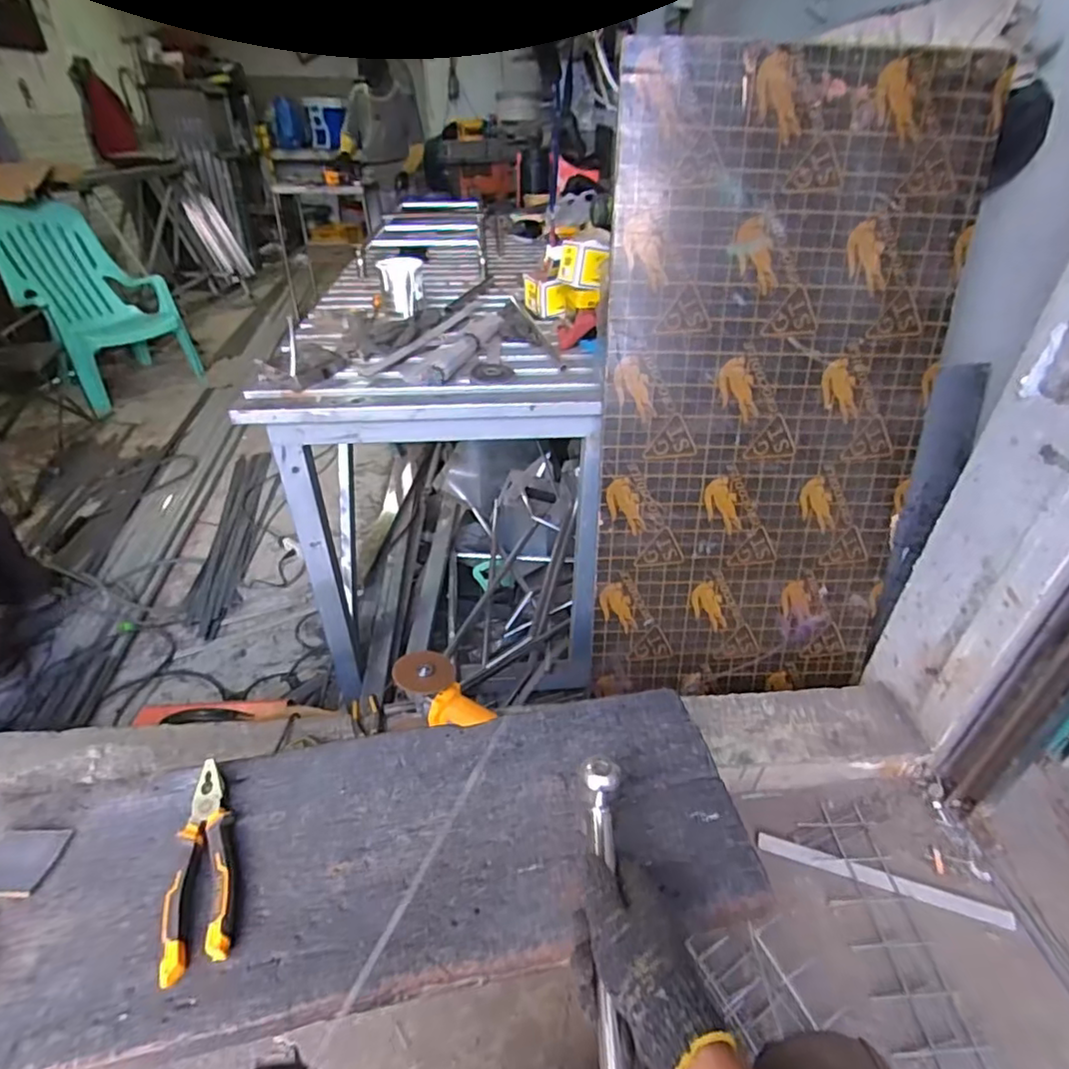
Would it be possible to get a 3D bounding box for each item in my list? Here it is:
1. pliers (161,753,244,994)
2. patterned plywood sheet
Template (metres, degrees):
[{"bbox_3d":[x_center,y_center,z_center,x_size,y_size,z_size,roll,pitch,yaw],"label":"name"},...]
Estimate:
[{"bbox_3d":[-0.311,0.306,0.556,0.053,0.025,0.193,-11,37,-16],"label":"pliers"},{"bbox_3d":[0.389,-0.181,0.989,0.546,1.038,0.015,-2,22,-2],"label":"patterned plywood sheet"}]

